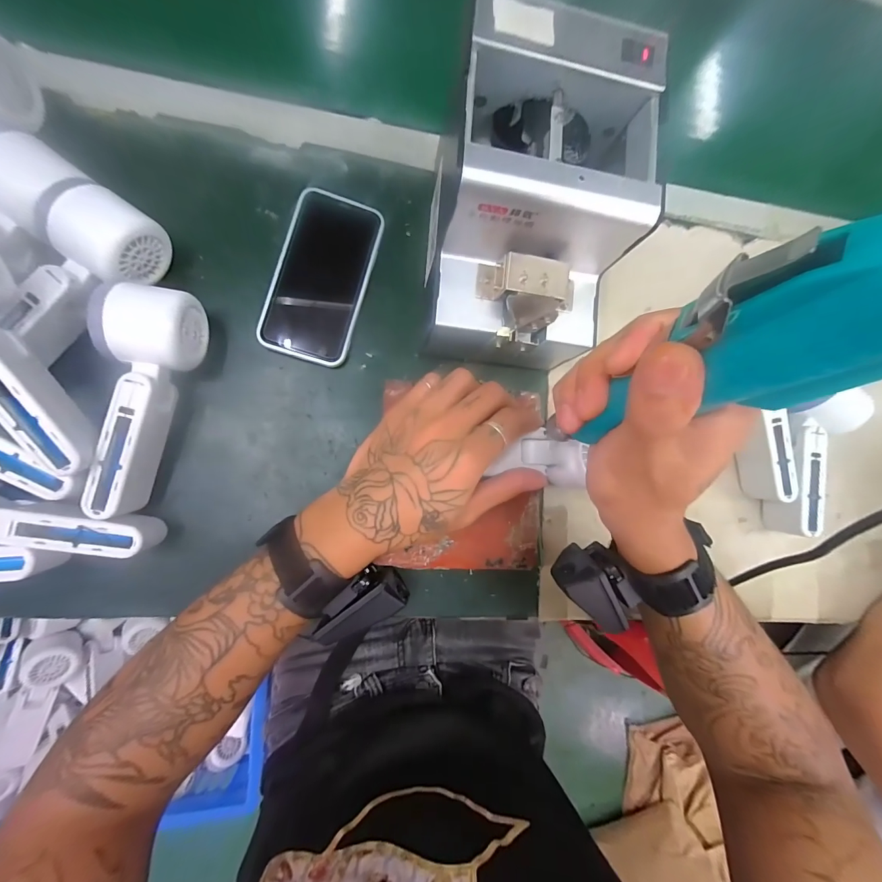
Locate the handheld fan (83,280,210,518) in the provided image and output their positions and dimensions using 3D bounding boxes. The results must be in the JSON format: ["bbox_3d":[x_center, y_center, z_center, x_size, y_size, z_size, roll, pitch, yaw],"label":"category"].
[{"bbox_3d":[-0.223,-0.031,0.275,0.051,0.055,0.163,12,86,-8],"label":"handheld fan"}]

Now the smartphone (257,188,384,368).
[{"bbox_3d":[-0.101,-0.141,0.324,0.074,0.010,0.143,15,86,-8],"label":"smartphone"}]

